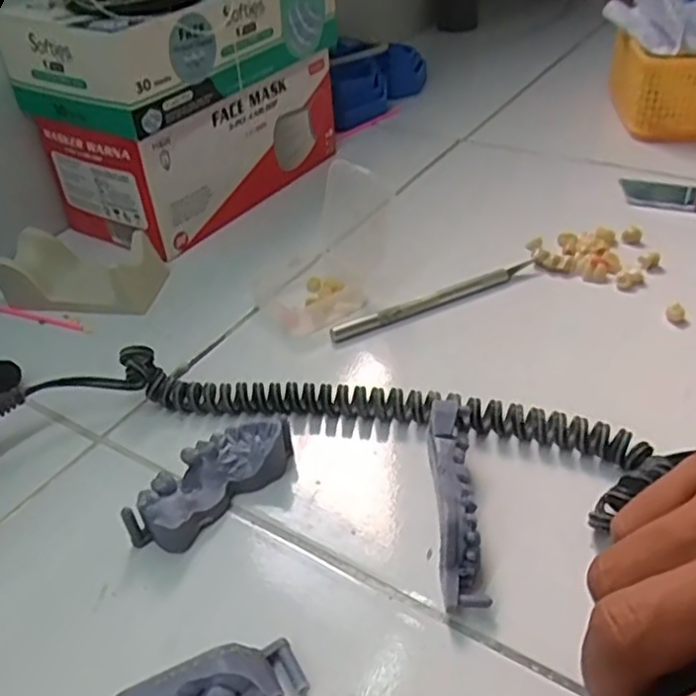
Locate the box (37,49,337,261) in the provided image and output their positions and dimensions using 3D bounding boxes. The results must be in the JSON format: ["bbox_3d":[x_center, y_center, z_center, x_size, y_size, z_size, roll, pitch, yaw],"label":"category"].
[{"bbox_3d":[-0.104,-0.159,0.518,0.095,0.077,0.204,25,47,30],"label":"box"}]

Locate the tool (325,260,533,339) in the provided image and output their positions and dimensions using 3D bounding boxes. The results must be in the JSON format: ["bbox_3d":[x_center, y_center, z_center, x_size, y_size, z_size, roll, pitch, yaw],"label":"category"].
[{"bbox_3d":[0.052,-0.028,0.412,0.135,0.011,0.008,-20,42,-19],"label":"tool"}]

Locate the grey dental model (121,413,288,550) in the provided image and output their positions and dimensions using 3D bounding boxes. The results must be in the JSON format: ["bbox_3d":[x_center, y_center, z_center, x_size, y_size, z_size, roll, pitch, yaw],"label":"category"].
[{"bbox_3d":[-0.060,0.057,0.306,0.028,0.023,0.077,30,50,35],"label":"grey dental model"}]

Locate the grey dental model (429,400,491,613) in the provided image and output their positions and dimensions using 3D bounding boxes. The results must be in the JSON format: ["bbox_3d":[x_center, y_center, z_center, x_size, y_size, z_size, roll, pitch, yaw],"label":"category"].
[{"bbox_3d":[0.043,0.061,0.284,0.017,0.029,0.084,-2,39,2],"label":"grey dental model"}]

